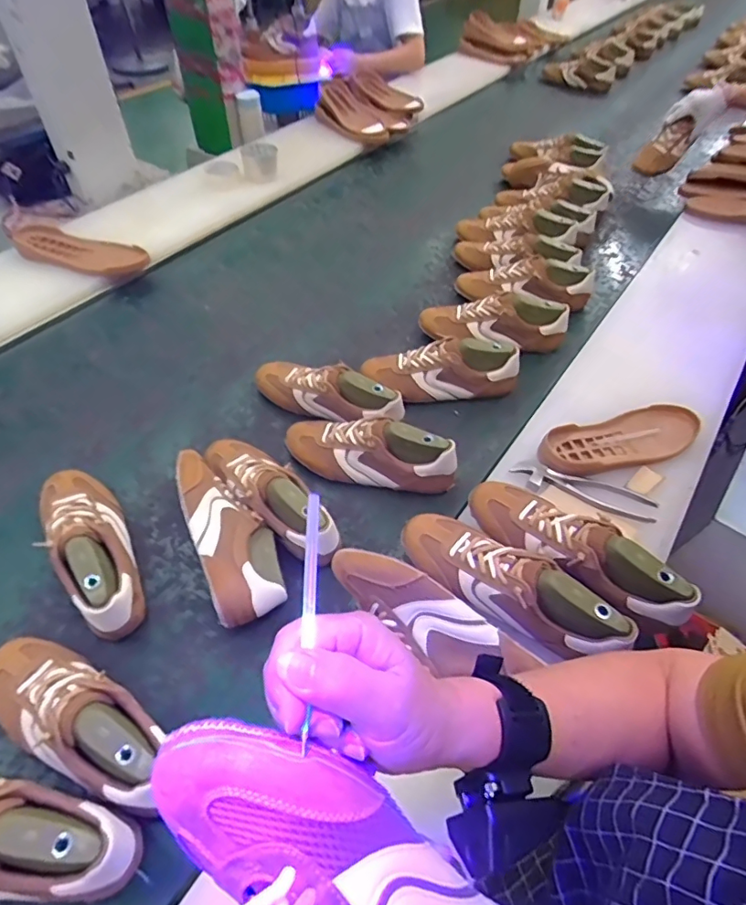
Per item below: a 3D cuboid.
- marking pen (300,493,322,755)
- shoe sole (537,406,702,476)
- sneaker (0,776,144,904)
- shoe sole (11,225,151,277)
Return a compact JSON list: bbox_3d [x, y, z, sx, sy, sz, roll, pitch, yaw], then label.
[{"bbox_3d":[-0.032,0.080,0.258,0.007,0.007,0.121,1,70,-2],"label":"marking pen"},{"bbox_3d":[0.359,-0.017,0.756,0.251,0.028,0.086,-12,54,-16],"label":"shoe sole"},{"bbox_3d":[-0.336,0.345,0.463,0.268,0.094,0.087,8,51,-1],"label":"sneaker"},{"bbox_3d":[-0.609,-0.416,1.061,0.284,0.026,0.102,17,51,6],"label":"shoe sole"}]

